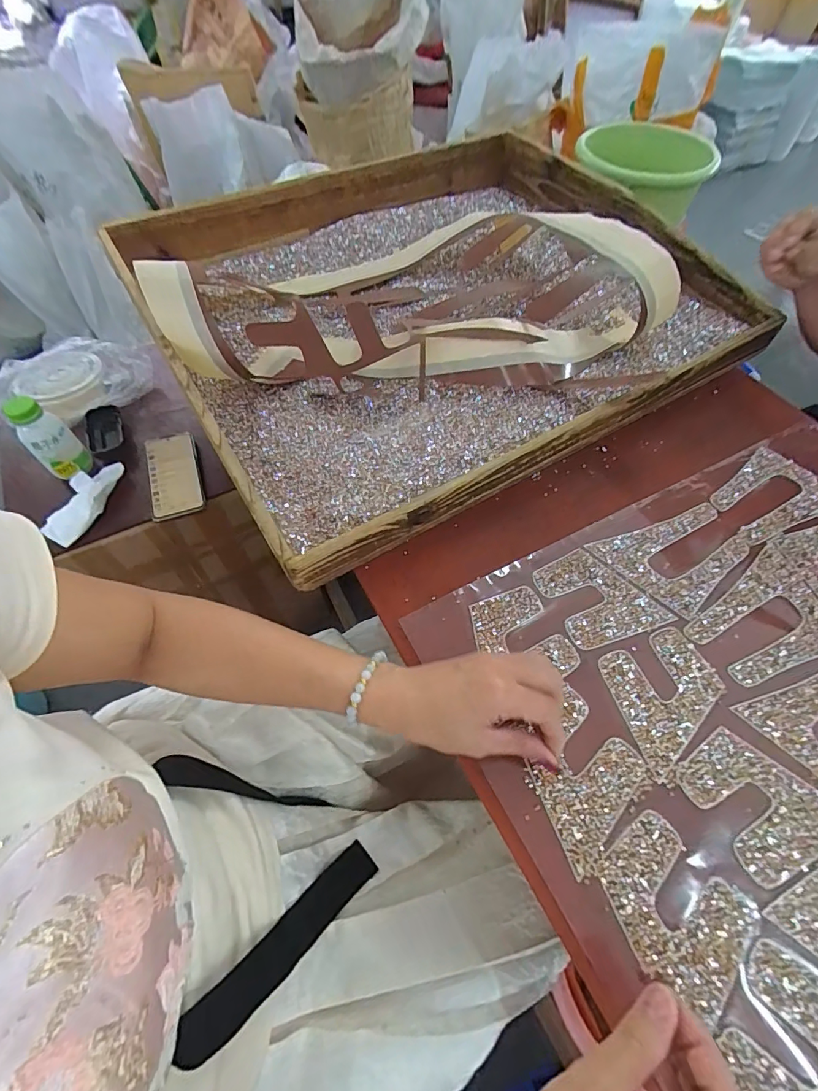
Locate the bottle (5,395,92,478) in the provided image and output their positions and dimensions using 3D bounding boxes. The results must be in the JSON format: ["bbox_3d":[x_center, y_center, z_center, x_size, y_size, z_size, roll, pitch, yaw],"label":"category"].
[{"bbox_3d":[-0.530,-0.156,0.681,0.064,0.128,0.059,19,56,37],"label":"bottle"}]

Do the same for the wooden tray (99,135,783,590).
[{"bbox_3d":[0.035,-0.353,0.624,0.707,0.112,0.605,-27,62,-17],"label":"wooden tray"}]

